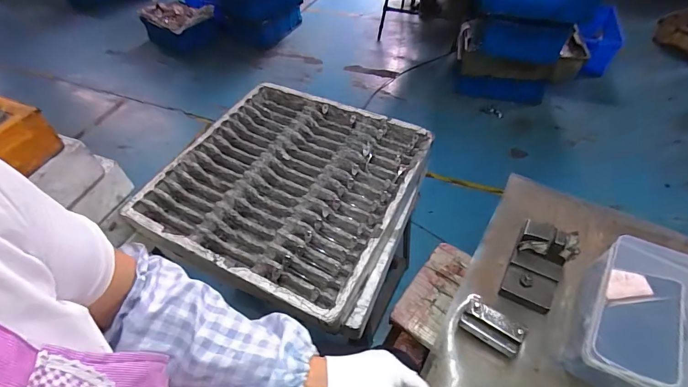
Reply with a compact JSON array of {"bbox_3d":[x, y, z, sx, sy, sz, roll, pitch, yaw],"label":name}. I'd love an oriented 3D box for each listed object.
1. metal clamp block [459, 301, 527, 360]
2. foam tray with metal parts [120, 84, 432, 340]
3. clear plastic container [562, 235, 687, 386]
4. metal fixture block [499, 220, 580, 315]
[{"bbox_3d":[0.182,0.172,0.441,0.068,0.059,0.028,30,57,26],"label":"metal clamp block"},{"bbox_3d":[-0.125,-0.019,0.869,0.551,0.107,0.550,18,54,18],"label":"foam tray with metal parts"},{"bbox_3d":[0.355,0.157,0.421,0.122,0.096,0.182,29,58,25],"label":"clear plastic container"},{"bbox_3d":[0.263,0.099,0.479,0.066,0.078,0.099,21,54,20],"label":"metal fixture block"}]

